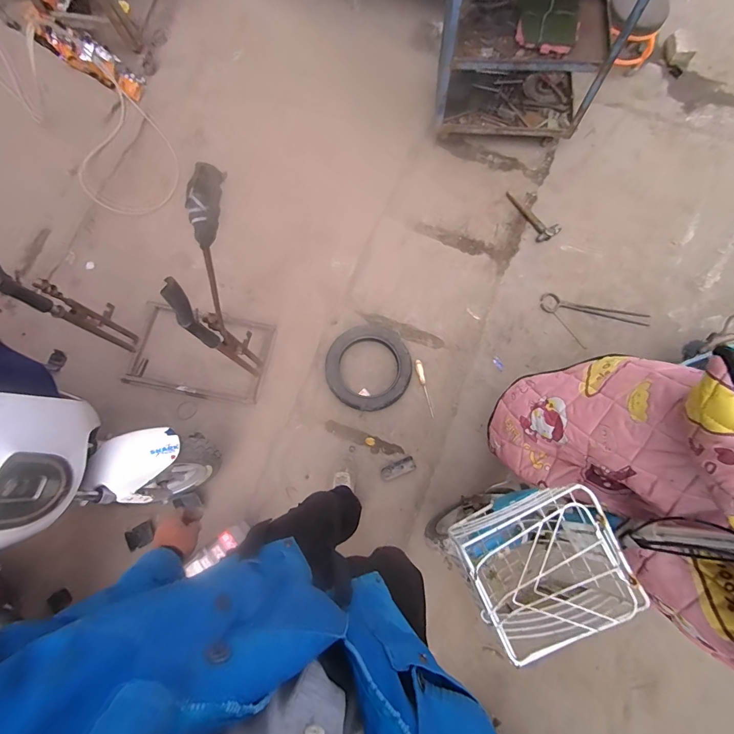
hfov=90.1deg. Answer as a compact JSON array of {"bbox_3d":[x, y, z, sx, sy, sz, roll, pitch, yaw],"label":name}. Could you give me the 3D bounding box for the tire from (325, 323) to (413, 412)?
[{"bbox_3d":[0.006,0.000,1.553,0.355,0.062,0.351,0,78,-1],"label":"tire"}]

